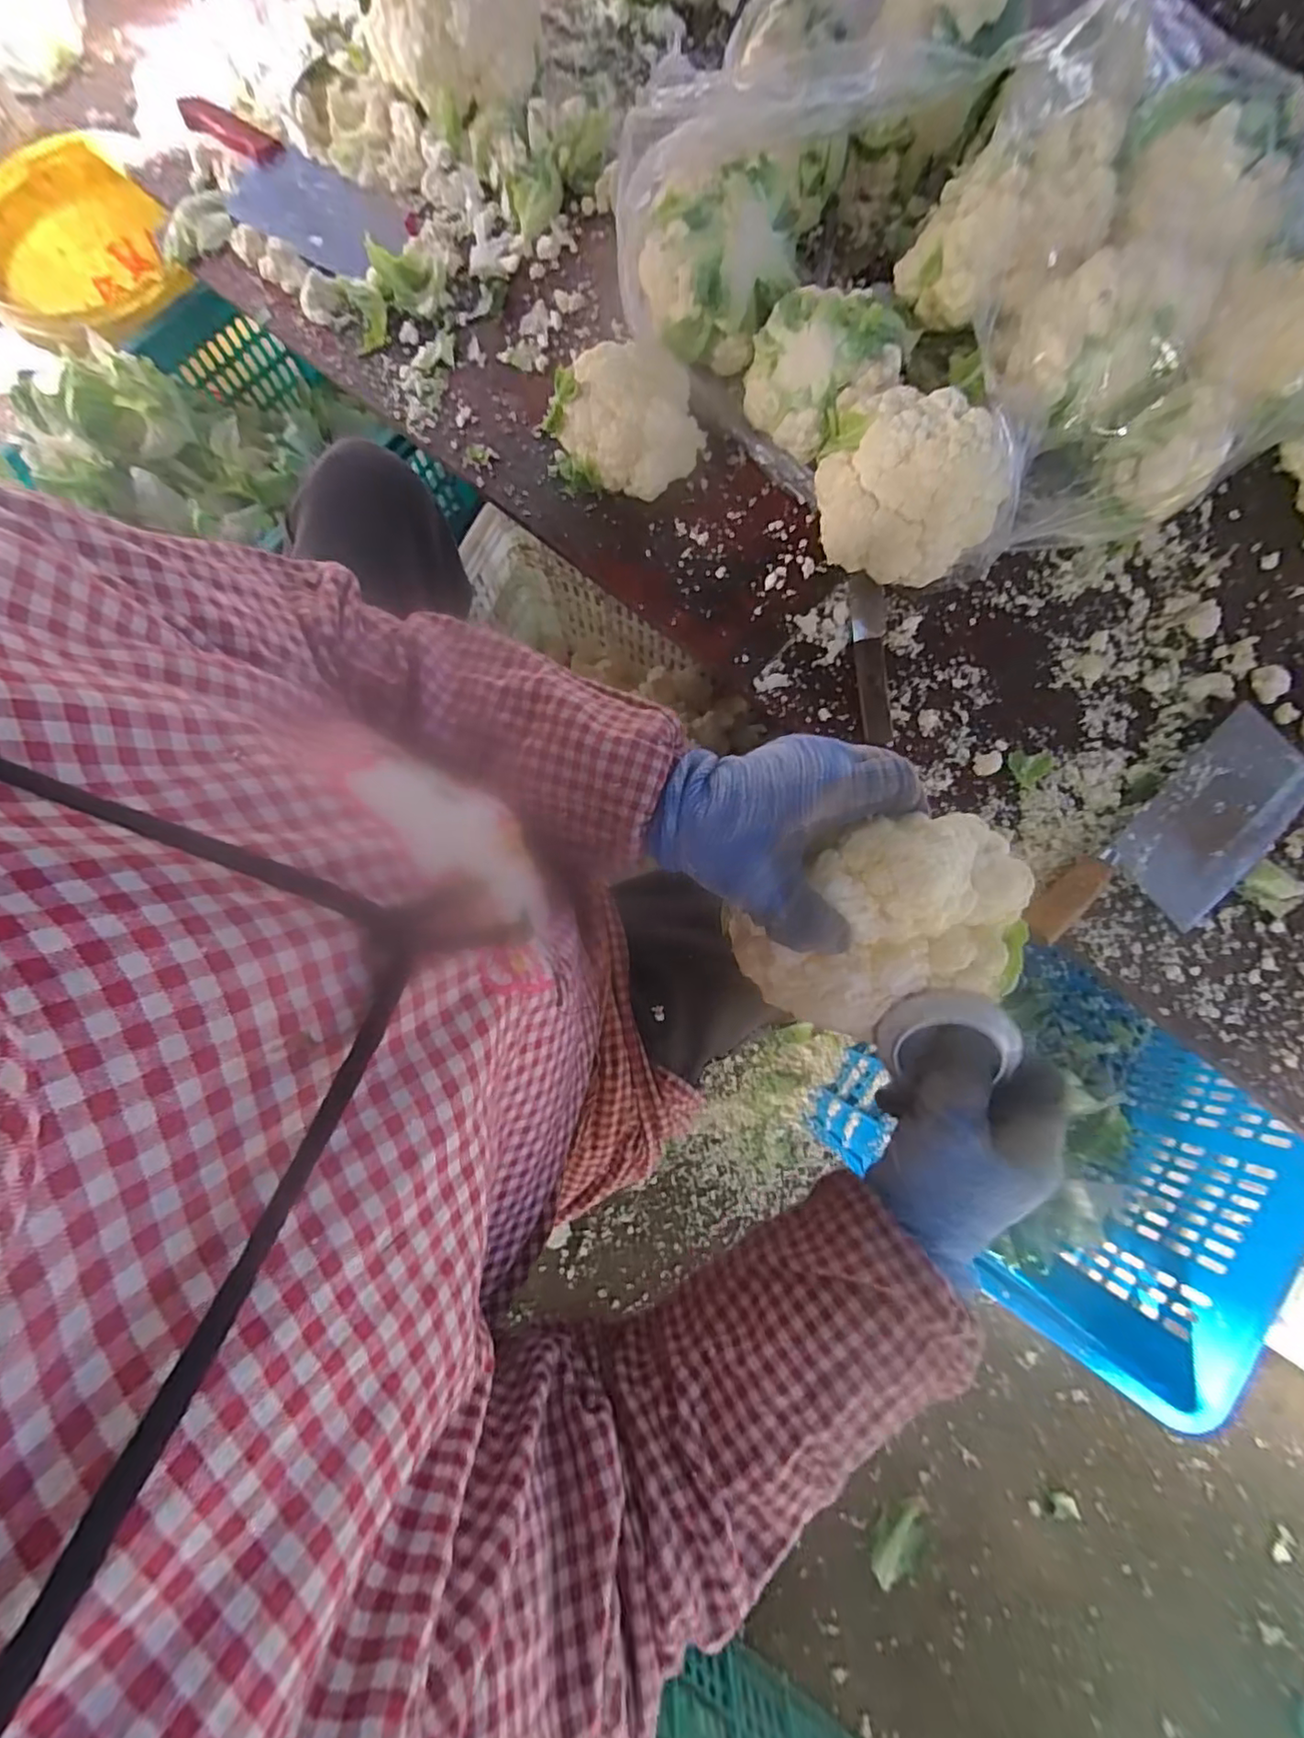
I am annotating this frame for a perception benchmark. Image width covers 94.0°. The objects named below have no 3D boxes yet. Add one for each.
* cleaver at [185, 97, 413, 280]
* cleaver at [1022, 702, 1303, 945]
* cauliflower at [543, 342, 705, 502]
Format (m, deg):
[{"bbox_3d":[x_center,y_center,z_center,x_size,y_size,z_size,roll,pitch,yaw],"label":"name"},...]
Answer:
[{"bbox_3d":[-0.391,-0.702,0.630,0.292,0.027,0.115,25,81,6],"label":"cleaver"},{"bbox_3d":[0.432,-0.014,0.495,0.271,0.022,0.100,-41,81,-6],"label":"cleaver"},{"bbox_3d":[-0.023,-0.391,0.535,0.121,0.080,0.111,0,80,1],"label":"cauliflower"}]

